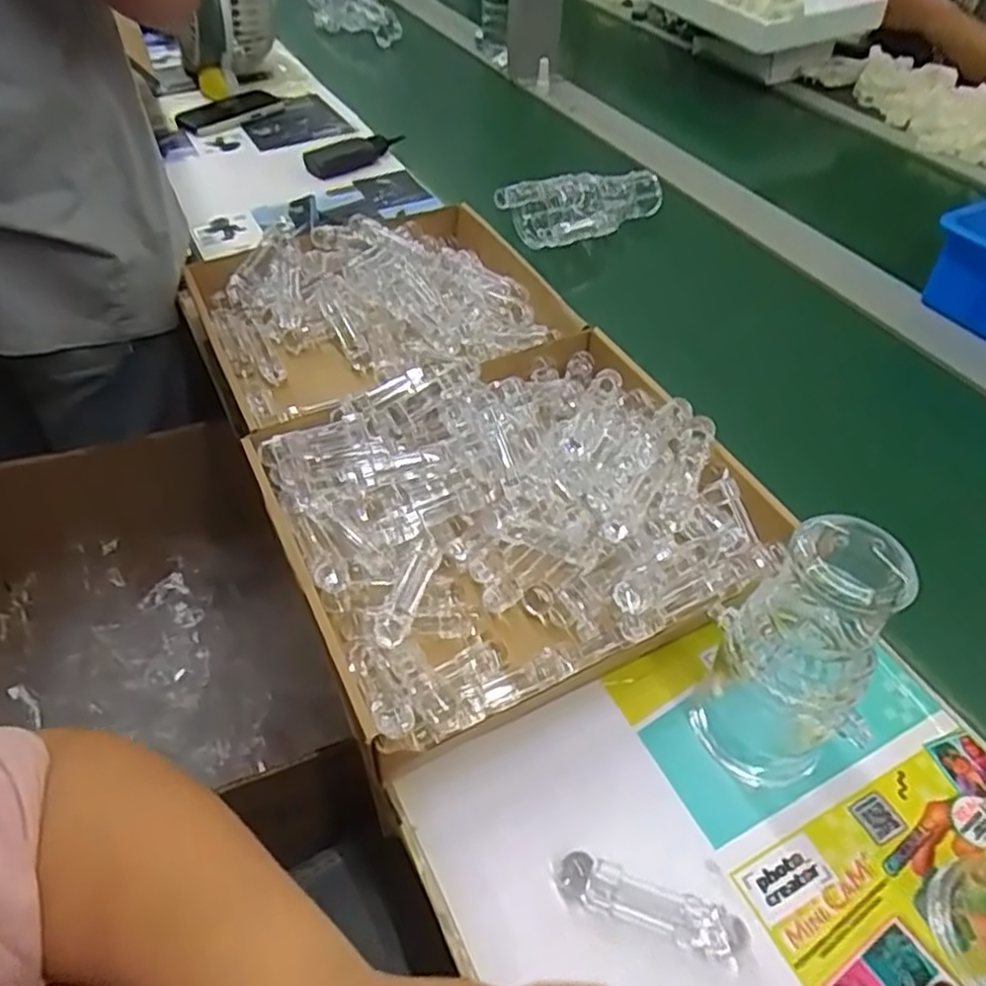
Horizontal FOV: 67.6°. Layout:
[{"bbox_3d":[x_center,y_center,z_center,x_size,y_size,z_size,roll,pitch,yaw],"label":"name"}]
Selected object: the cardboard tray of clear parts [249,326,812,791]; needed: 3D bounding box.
[{"bbox_3d":[0.015,0.008,0.531,0.314,0.067,0.278,-21,51,-18],"label":"cardboard tray of clear parts"}]

